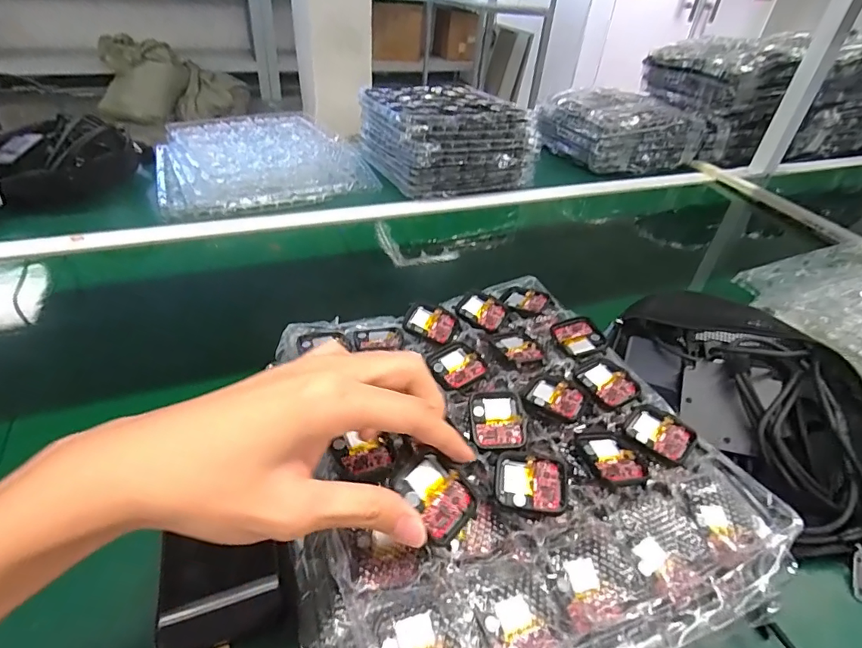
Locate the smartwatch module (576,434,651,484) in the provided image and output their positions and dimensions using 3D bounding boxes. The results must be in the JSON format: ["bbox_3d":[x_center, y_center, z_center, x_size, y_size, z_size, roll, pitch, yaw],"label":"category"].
[{"bbox_3d":[0.117,0.086,0.312,0.036,0.007,0.042,-5,40,-14],"label":"smartwatch module"}]

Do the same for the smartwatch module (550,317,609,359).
[{"bbox_3d":[0.124,0.011,0.403,0.036,0.012,0.043,-3,39,-12],"label":"smartwatch module"}]

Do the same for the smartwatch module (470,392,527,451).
[{"bbox_3d":[0.046,0.066,0.328,0.035,0.012,0.040,2,38,-5],"label":"smartwatch module"}]

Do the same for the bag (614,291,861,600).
[{"bbox_3d":[0.343,0.103,0.424,0.186,0.101,0.398,-17,57,-26],"label":"bag"}]

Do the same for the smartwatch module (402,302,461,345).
[{"bbox_3d":[0.001,0.001,0.406,0.047,0.006,0.033,26,50,7],"label":"smartwatch module"}]

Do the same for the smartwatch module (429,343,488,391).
[{"bbox_3d":[0.021,0.031,0.369,0.035,0.007,0.041,-16,43,-26],"label":"smartwatch module"}]

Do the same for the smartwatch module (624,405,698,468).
[{"bbox_3d":[0.159,0.076,0.330,0.043,0.009,0.038,28,43,25],"label":"smartwatch module"}]

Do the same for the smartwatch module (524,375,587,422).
[{"bbox_3d":[0.091,0.053,0.346,0.041,0.005,0.032,25,42,22],"label":"smartwatch module"}]

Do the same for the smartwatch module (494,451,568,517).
[{"bbox_3d":[0.062,0.095,0.292,0.044,0.006,0.038,8,38,3],"label":"smartwatch module"}]

